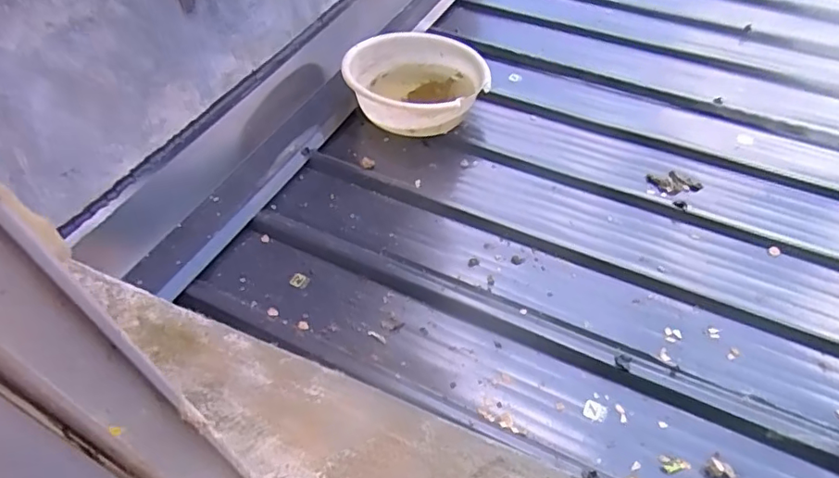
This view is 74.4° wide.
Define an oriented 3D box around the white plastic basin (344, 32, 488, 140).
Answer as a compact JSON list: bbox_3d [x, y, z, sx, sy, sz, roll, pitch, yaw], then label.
[{"bbox_3d":[-0.004,-0.391,1.390,0.333,0.138,0.327,-4,47,4],"label":"white plastic basin"}]

